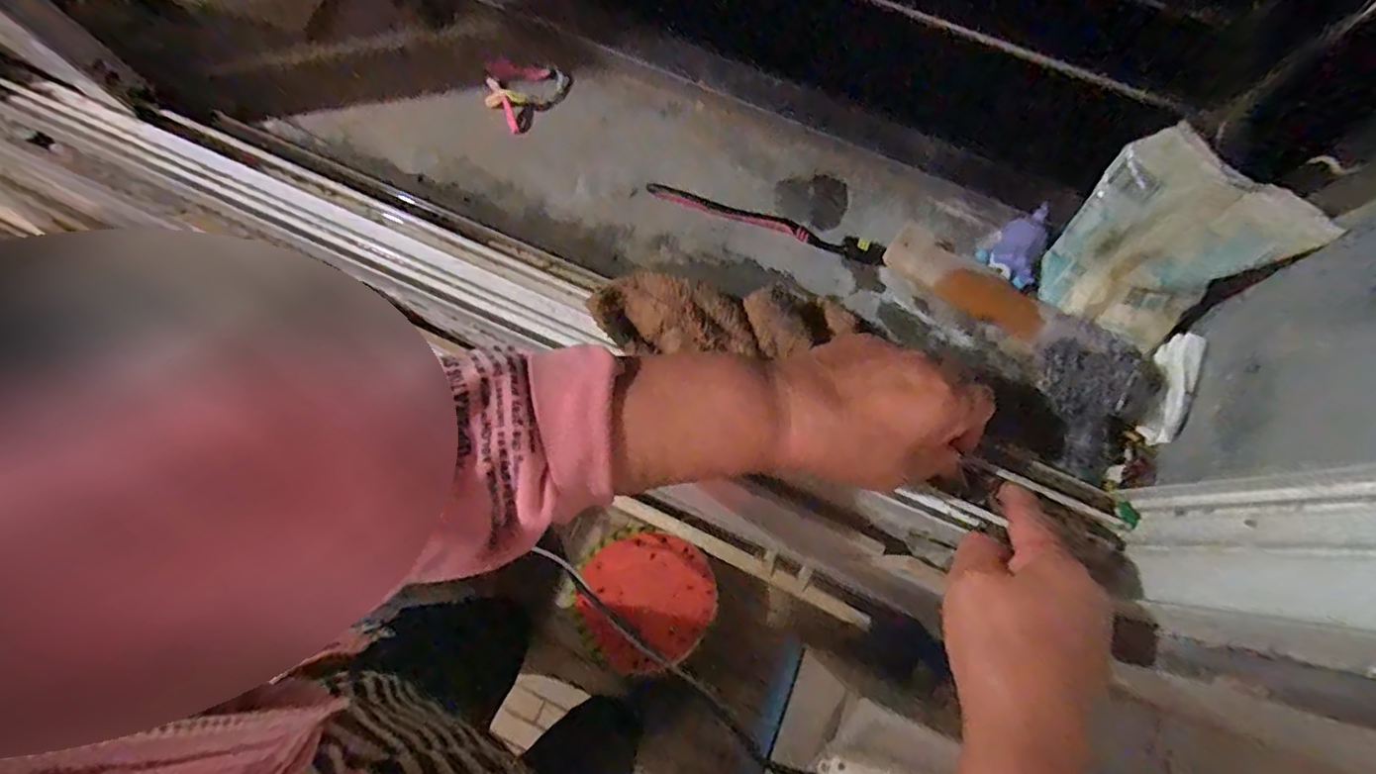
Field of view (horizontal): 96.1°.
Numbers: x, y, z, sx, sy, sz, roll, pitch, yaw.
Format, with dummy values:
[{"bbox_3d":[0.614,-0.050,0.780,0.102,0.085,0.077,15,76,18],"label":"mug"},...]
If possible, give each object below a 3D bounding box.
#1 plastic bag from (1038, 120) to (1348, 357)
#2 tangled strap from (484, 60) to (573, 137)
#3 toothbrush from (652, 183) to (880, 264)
[{"bbox_3d":[0.311,-0.095,0.415,0.033,0.124,0.109,-14,61,-45],"label":"plastic bag"},{"bbox_3d":[-0.133,-0.243,0.498,0.055,0.014,0.064,43,80,9],"label":"tangled strap"},{"bbox_3d":[0.060,-0.126,0.470,0.183,0.008,0.017,20,77,5],"label":"toothbrush"}]

